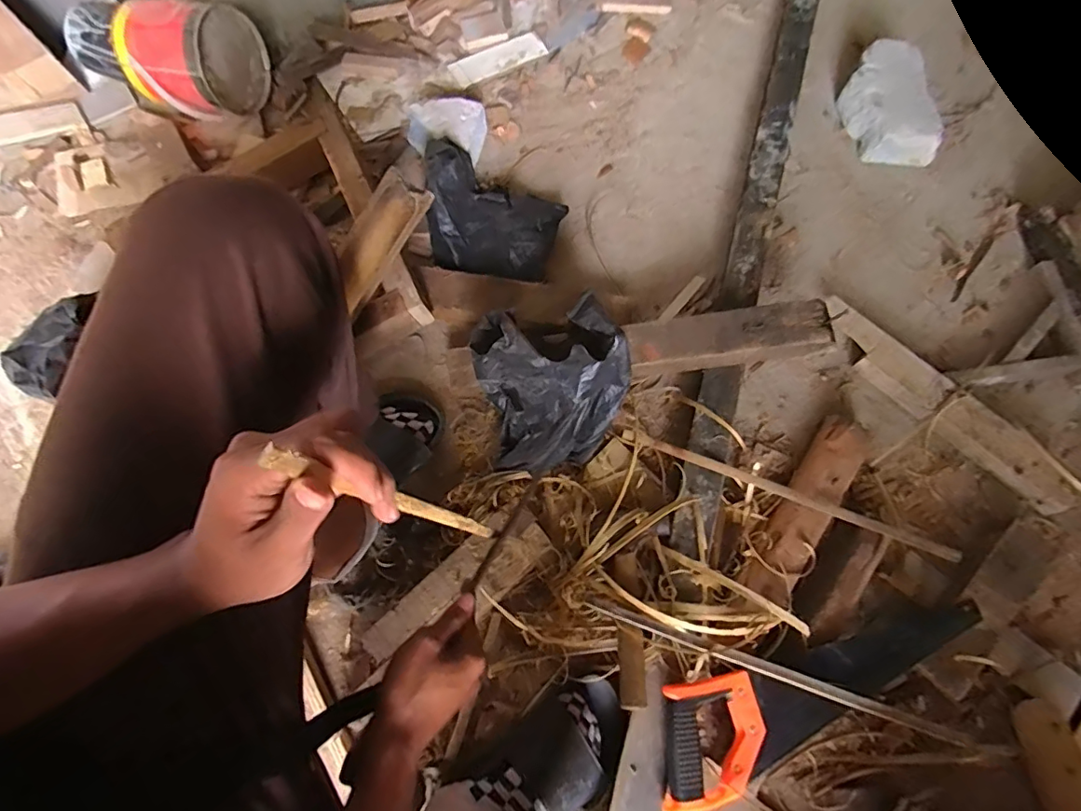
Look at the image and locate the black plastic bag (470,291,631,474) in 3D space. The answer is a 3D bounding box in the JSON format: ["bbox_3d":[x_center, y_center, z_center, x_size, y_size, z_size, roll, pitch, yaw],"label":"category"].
[{"bbox_3d":[0.013,-0.032,0.661,0.172,0.172,0.187,-11,73,-3],"label":"black plastic bag"}]

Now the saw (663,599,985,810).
[{"bbox_3d":[0.333,0.344,0.615,0.420,0.032,0.116,-11,74,-10],"label":"saw"}]

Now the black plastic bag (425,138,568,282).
[{"bbox_3d":[-0.089,-0.290,0.823,0.225,0.098,0.165,18,74,6],"label":"black plastic bag"}]

